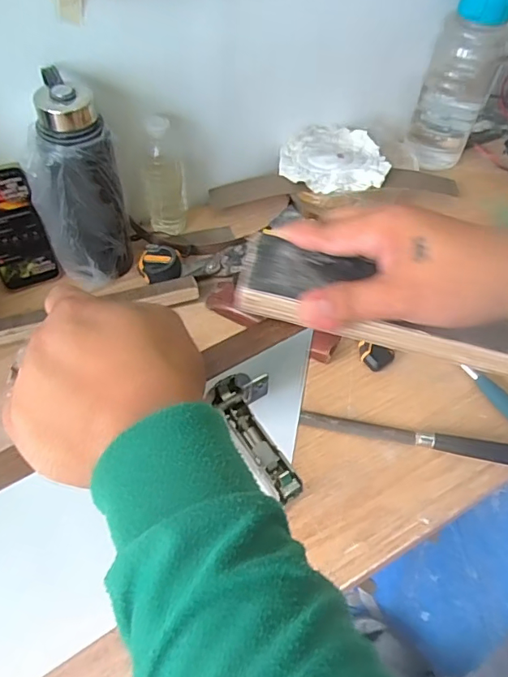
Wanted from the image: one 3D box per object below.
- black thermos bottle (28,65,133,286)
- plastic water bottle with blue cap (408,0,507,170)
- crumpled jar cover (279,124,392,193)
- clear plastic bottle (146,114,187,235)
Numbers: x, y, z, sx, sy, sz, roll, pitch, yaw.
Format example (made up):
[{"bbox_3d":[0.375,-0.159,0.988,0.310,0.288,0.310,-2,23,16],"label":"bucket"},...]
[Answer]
[{"bbox_3d":[-0.228,-0.192,0.663,0.106,0.257,0.109,-10,56,-11],"label":"black thermos bottle"},{"bbox_3d":[0.354,-0.452,0.865,0.110,0.319,0.085,23,56,12],"label":"plastic water bottle with blue cap"},{"bbox_3d":[0.134,-0.299,0.862,0.180,0.041,0.154,-4,55,-7],"label":"crumpled jar cover"},{"bbox_3d":[-0.135,-0.246,0.772,0.056,0.195,0.076,-2,55,-6],"label":"clear plastic bottle"}]

